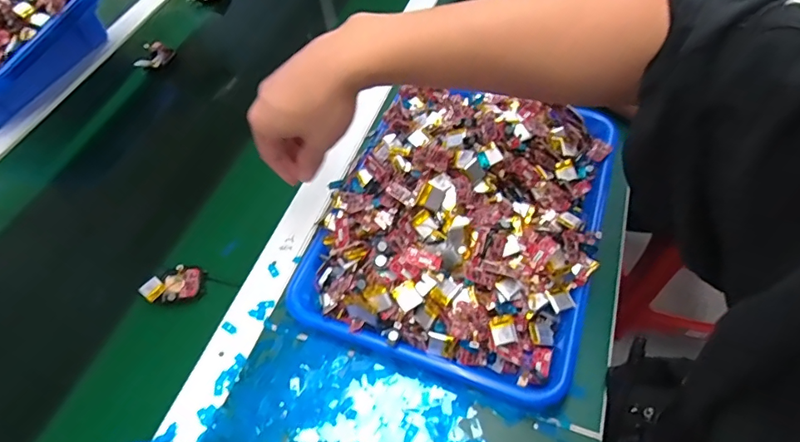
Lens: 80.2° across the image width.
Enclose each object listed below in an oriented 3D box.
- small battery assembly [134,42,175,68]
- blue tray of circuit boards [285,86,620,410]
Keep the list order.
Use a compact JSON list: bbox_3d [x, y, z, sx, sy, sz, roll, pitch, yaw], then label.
[{"bbox_3d":[-0.354,-0.237,0.682,0.031,0.022,0.052,14,59,13],"label":"small battery assembly"},{"bbox_3d":[0.060,-0.017,0.450,0.252,0.096,0.303,16,59,15],"label":"blue tray of circuit boards"}]

